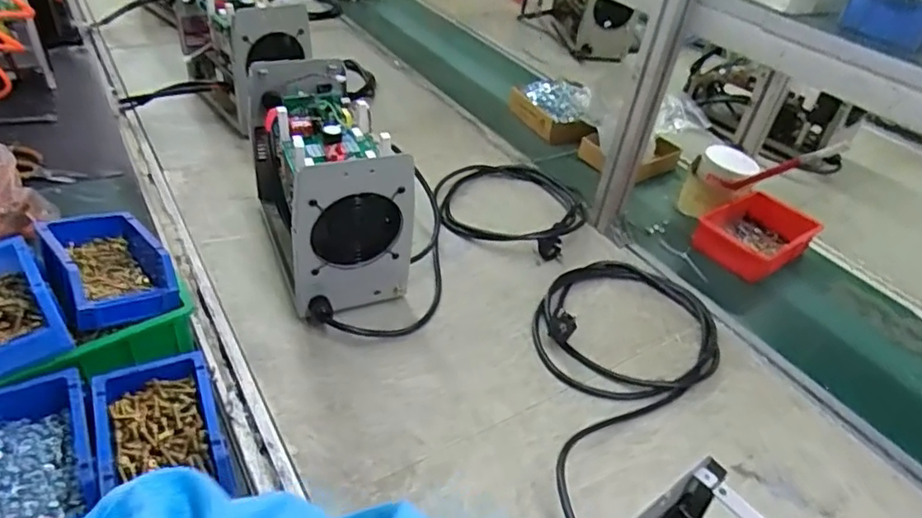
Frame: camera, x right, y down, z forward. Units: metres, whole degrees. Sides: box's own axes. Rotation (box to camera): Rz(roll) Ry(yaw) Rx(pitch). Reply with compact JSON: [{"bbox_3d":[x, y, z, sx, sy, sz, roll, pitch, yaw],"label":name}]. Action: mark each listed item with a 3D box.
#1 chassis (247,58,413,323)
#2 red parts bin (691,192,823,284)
[{"bbox_3d":[-0.188,-0.101,0.836,0.147,0.244,0.314,-12,42,-22],"label":"chassis"},{"bbox_3d":[0.503,-0.040,1.023,0.192,0.057,0.142,-25,49,-33],"label":"red parts bin"}]

